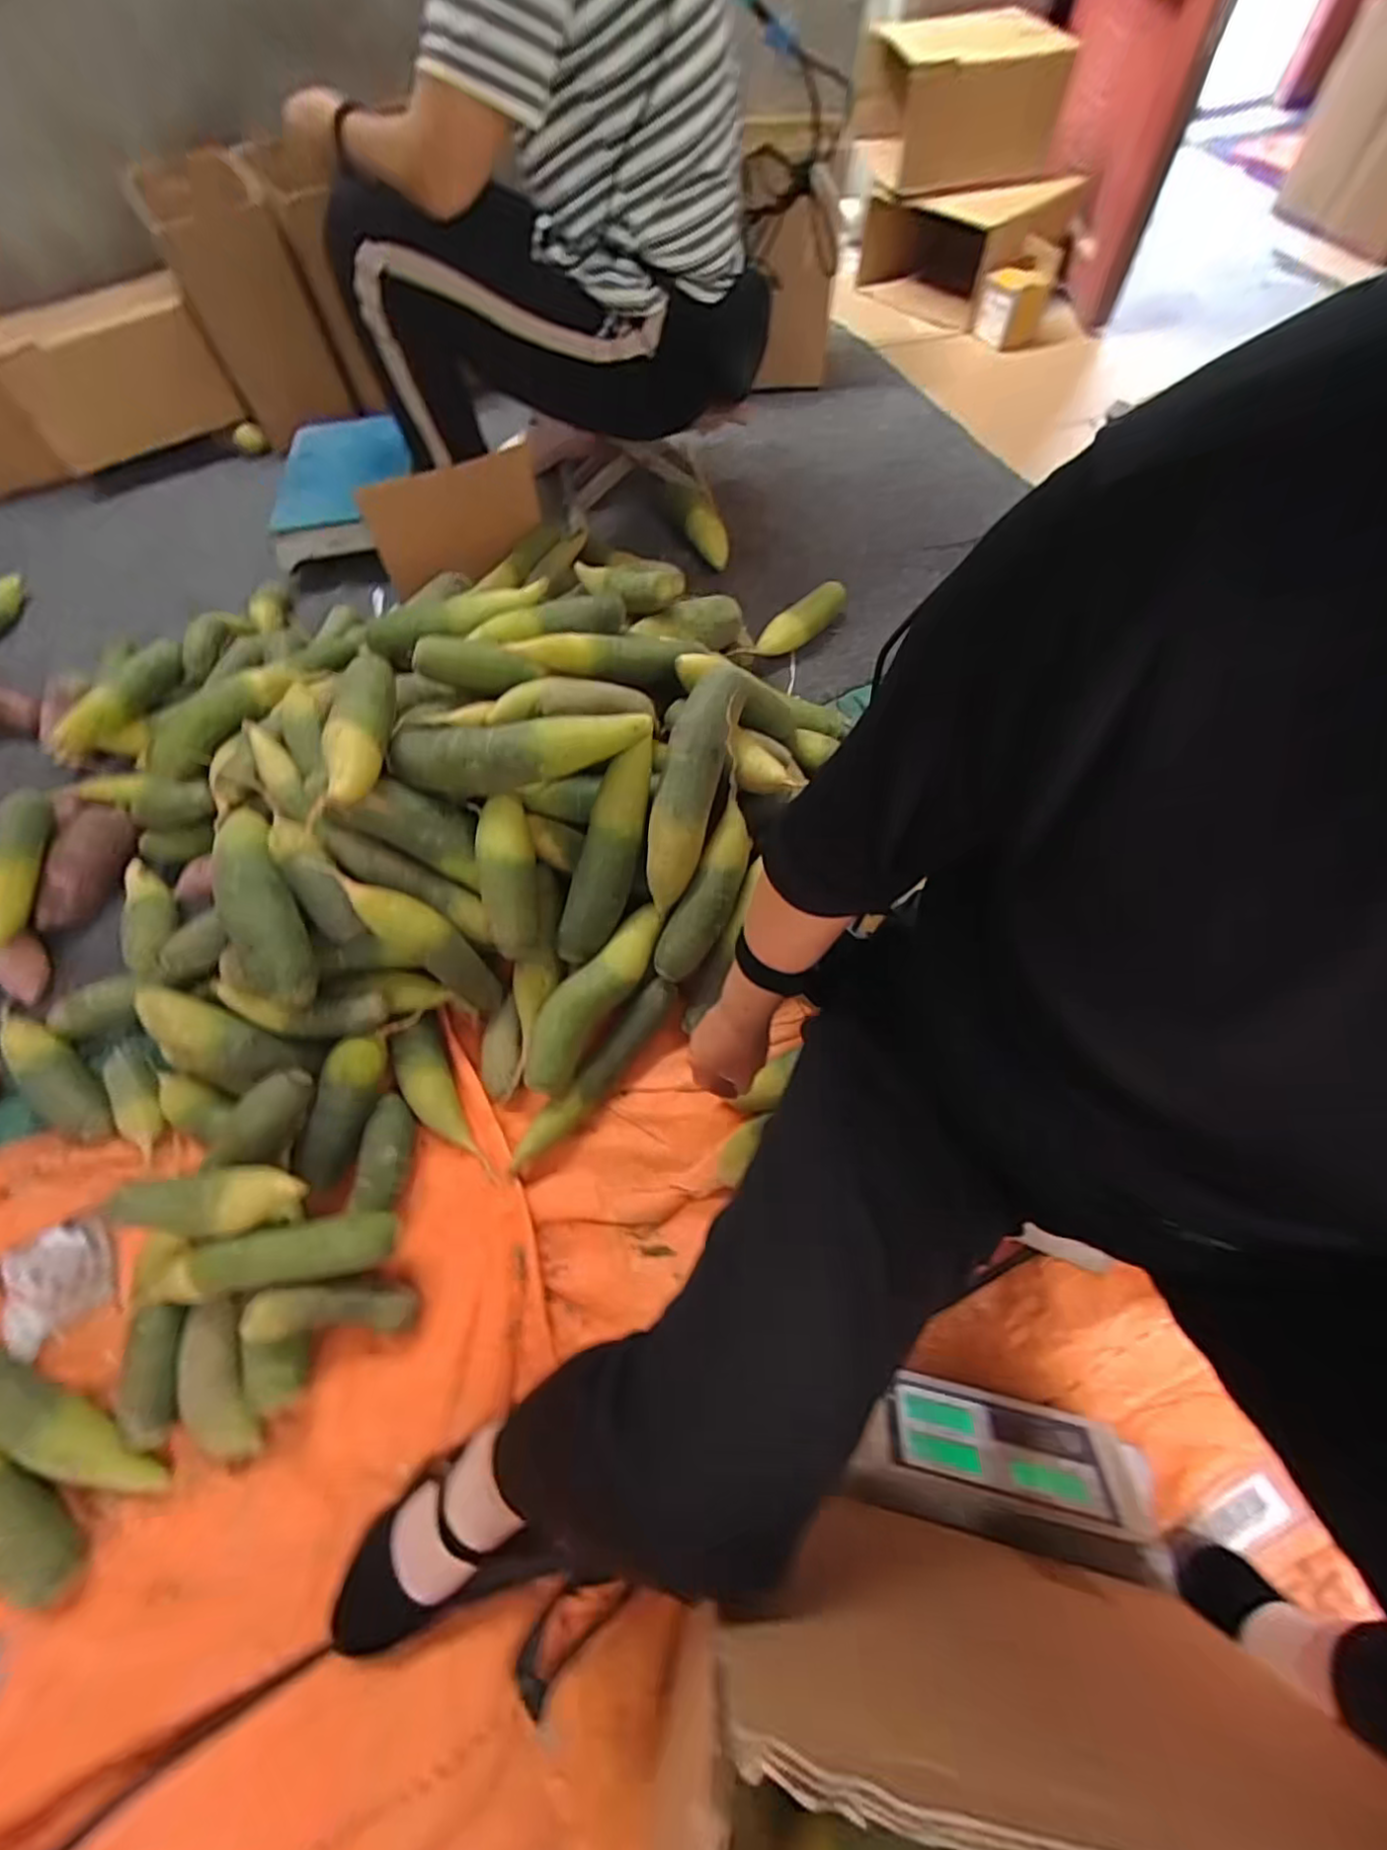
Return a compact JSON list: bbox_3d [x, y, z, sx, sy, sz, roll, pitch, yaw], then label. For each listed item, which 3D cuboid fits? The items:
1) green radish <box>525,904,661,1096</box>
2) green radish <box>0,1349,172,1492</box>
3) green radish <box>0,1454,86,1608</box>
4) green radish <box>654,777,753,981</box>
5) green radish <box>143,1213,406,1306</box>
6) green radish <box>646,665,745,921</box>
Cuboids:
[{"bbox_3d":[-0.112,0.076,0.749,0.058,0.065,0.233,32,68,15],"label":"green radish"},{"bbox_3d":[-0.601,0.464,0.618,0.230,0.054,0.050,23,66,12],"label":"green radish"},{"bbox_3d":[-0.617,0.523,0.599,0.183,0.046,0.055,34,69,16],"label":"green radish"},{"bbox_3d":[0.022,-0.043,0.749,0.061,0.048,0.224,22,87,11],"label":"green radish"},{"bbox_3d":[-0.415,0.320,0.642,0.253,0.054,0.051,-9,64,-4],"label":"green radish"},{"bbox_3d":[-0.006,-0.147,0.721,0.062,0.054,0.266,16,97,8],"label":"green radish"}]

